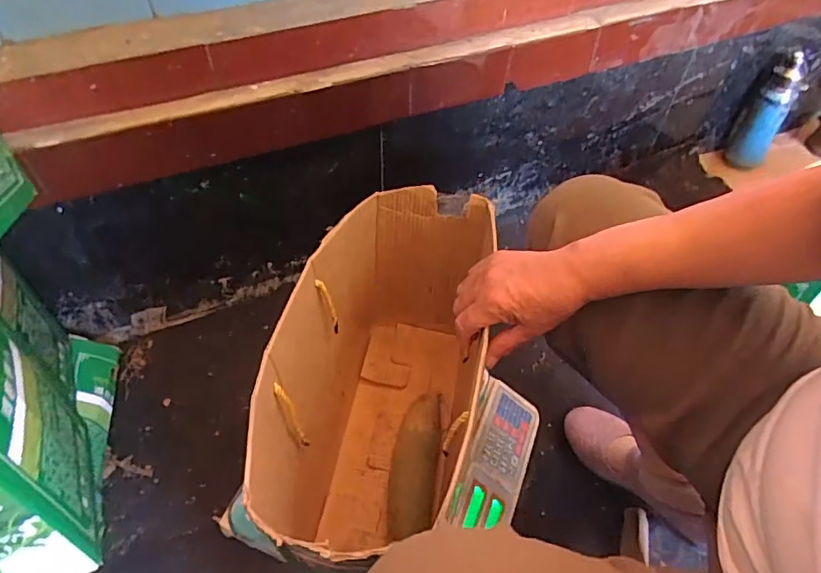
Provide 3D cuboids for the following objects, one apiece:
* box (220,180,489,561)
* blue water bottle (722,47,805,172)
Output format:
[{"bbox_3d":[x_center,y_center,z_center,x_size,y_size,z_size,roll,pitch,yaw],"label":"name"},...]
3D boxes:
[{"bbox_3d":[-0.034,0.109,0.584,0.171,0.269,0.385,10,52,6],"label":"box"},{"bbox_3d":[0.735,-0.353,1.111,0.086,0.244,0.085,31,57,21],"label":"blue water bottle"}]

